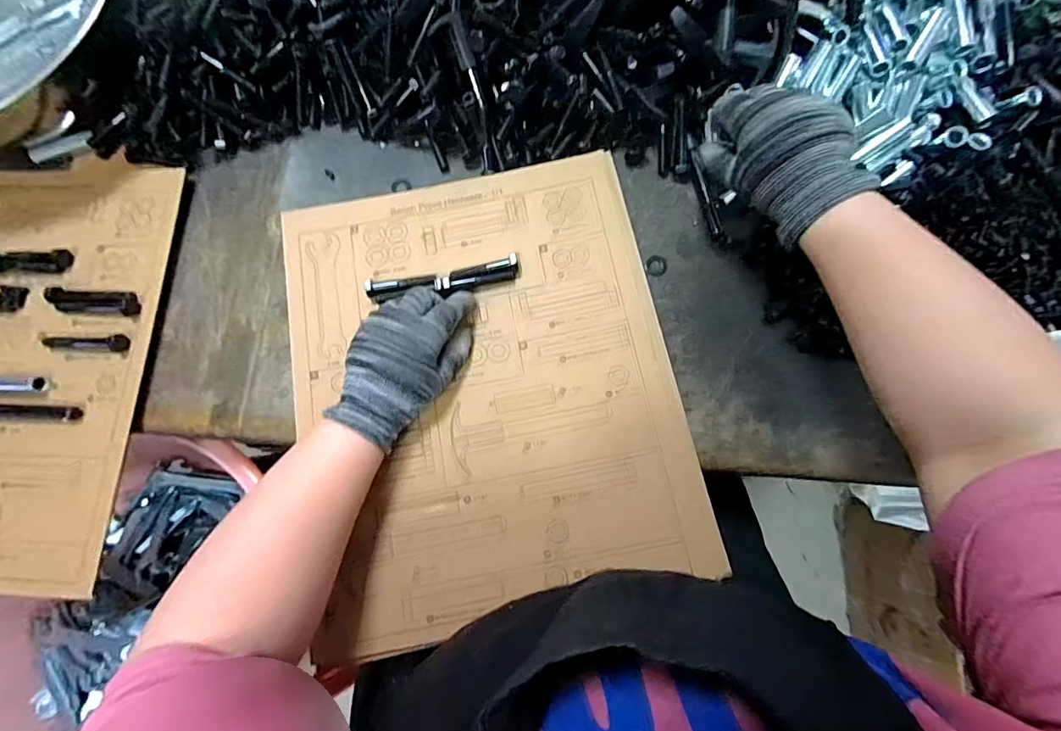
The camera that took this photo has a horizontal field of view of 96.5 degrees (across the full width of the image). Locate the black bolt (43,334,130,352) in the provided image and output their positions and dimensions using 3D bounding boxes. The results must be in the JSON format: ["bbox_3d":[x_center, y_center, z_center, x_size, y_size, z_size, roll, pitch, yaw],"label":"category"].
[{"bbox_3d":[-0.389,-0.019,0.413,0.077,0.009,0.014,-1,78,1],"label":"black bolt"}]

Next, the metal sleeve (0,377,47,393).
[{"bbox_3d":[-0.442,0.017,0.404,0.059,0.009,0.013,2,78,2],"label":"metal sleeve"}]

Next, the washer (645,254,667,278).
[{"bbox_3d":[0.114,-0.091,0.429,0.020,0.004,0.022,33,80,8],"label":"washer"}]

